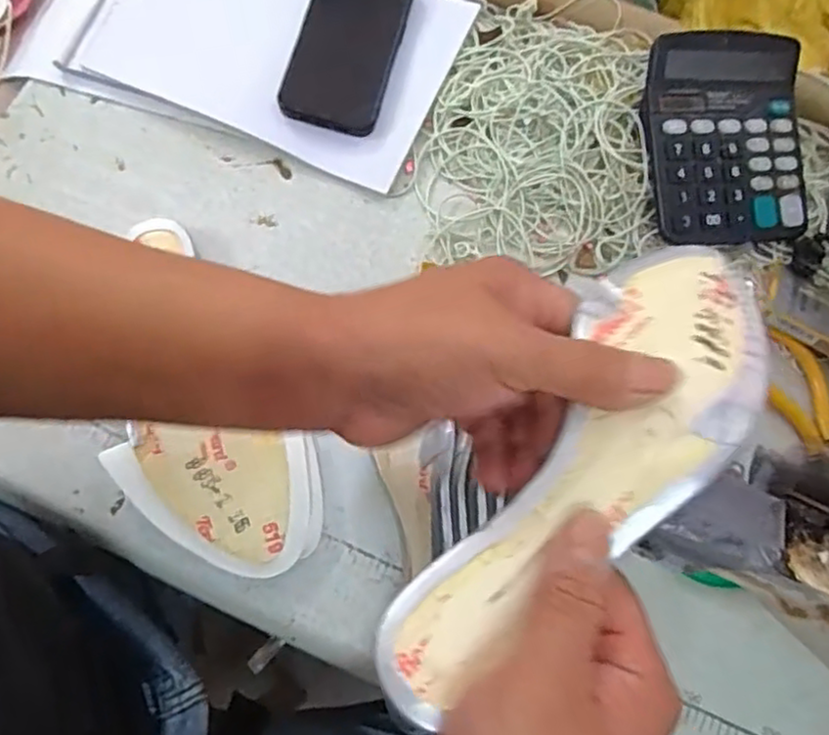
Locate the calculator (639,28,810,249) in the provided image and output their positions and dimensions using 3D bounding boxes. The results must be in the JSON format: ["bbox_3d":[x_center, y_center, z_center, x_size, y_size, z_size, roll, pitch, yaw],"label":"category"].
[{"bbox_3d":[0.222,-0.162,0.475,0.115,0.016,0.144,-6,90,-10],"label":"calculator"}]

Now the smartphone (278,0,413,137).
[{"bbox_3d":[-0.050,-0.254,0.518,0.074,0.012,0.155,12,72,2],"label":"smartphone"}]

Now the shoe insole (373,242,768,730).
[{"bbox_3d":[0.070,0.032,0.266,0.079,0.032,0.234,40,74,10],"label":"shoe insole"}]

